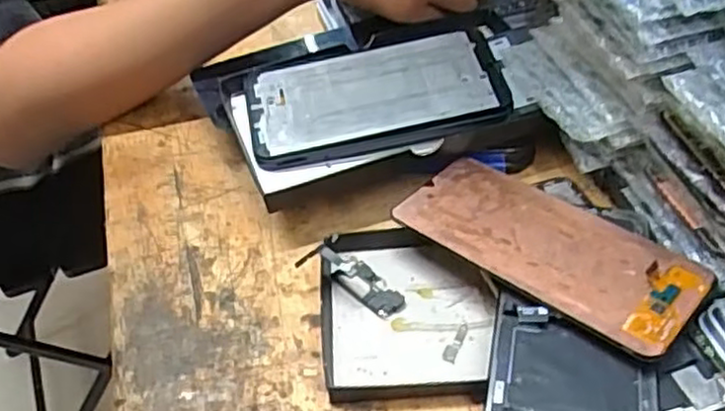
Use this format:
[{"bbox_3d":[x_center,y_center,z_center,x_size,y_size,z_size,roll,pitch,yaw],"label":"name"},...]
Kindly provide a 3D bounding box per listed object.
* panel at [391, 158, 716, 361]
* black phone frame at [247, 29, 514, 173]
[{"bbox_3d":[0.093,0.019,0.360,0.146,0.005,0.072,29,53,31],"label":"panel"},{"bbox_3d":[0.008,-0.068,0.445,0.156,0.009,0.080,-11,58,-1],"label":"black phone frame"}]

